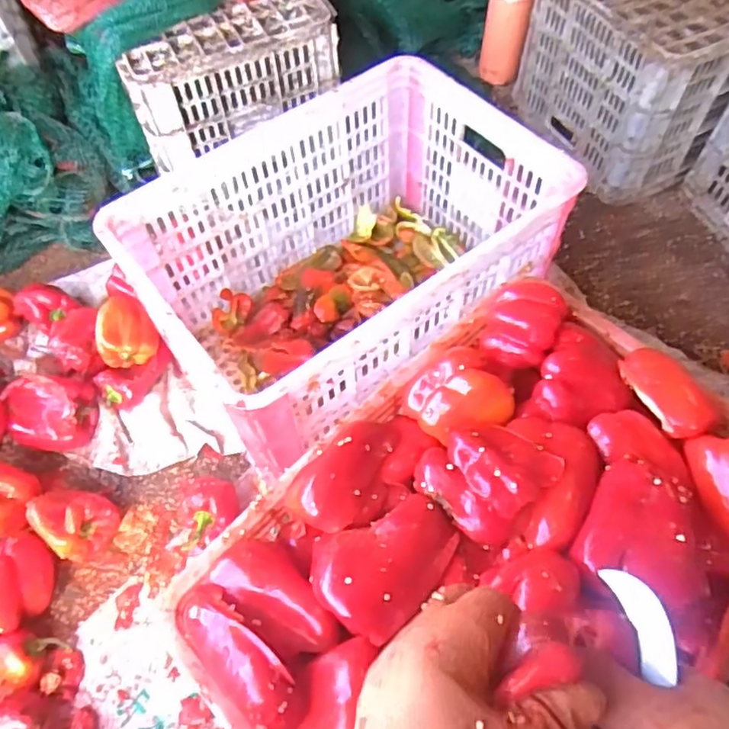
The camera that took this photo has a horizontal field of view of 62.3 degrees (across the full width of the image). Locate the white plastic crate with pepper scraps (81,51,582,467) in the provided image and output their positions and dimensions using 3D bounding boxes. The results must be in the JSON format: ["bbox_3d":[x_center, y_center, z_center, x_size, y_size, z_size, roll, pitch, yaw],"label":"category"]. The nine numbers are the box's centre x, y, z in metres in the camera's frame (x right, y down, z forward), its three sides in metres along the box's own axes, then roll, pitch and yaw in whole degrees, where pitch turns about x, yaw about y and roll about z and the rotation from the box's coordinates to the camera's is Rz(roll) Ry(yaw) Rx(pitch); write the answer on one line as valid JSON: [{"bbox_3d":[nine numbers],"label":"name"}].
[{"bbox_3d":[-0.020,-0.135,0.842,0.506,0.273,0.353,-37,65,-17],"label":"white plastic crate with pepper scraps"}]

